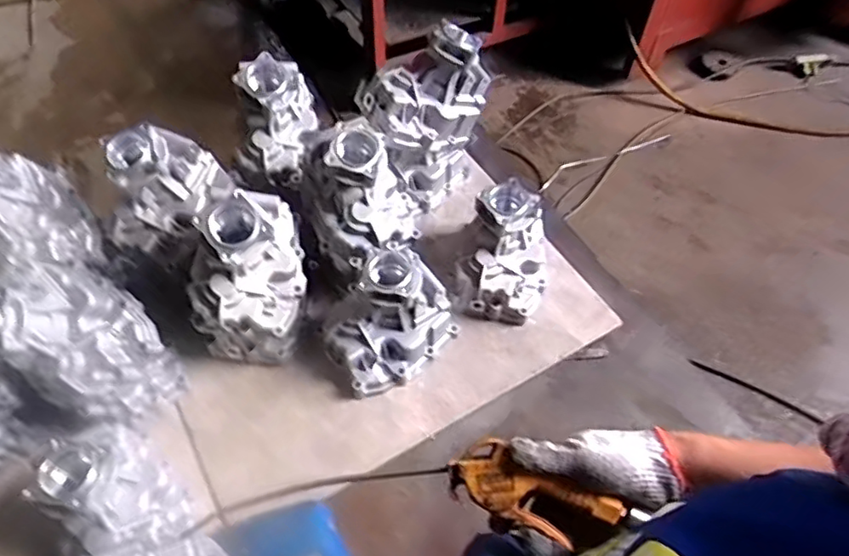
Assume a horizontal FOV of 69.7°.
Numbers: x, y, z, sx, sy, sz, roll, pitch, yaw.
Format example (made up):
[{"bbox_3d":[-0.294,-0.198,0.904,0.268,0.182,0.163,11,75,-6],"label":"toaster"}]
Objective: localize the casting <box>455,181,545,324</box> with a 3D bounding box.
[{"bbox_3d":[0.158,-0.055,1.163,0.168,0.202,0.208,13,55,9],"label":"casting"}]

